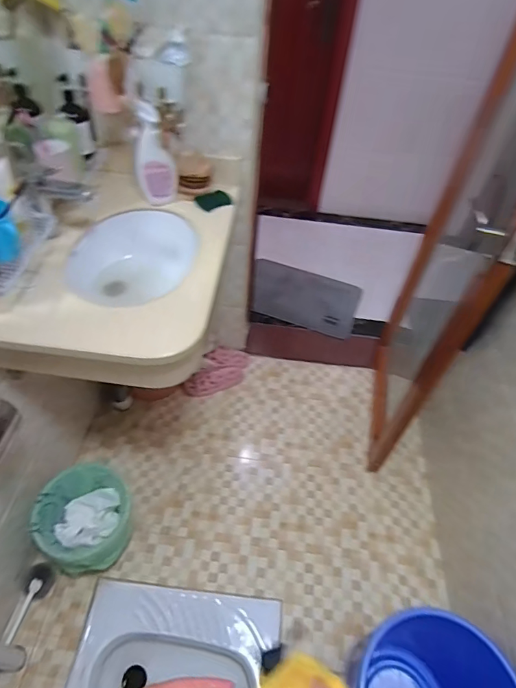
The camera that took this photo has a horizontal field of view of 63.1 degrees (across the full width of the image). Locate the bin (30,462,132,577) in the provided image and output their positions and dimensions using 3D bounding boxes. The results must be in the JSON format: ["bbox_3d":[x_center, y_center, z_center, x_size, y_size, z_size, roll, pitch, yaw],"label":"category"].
[{"bbox_3d":[-0.527,0.554,1.315,0.272,0.239,0.274,3,48,-3],"label":"bin"}]

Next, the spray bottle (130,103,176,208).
[{"bbox_3d":[-0.268,-0.482,1.081,0.096,0.249,0.062,0,49,-5],"label":"spray bottle"}]

